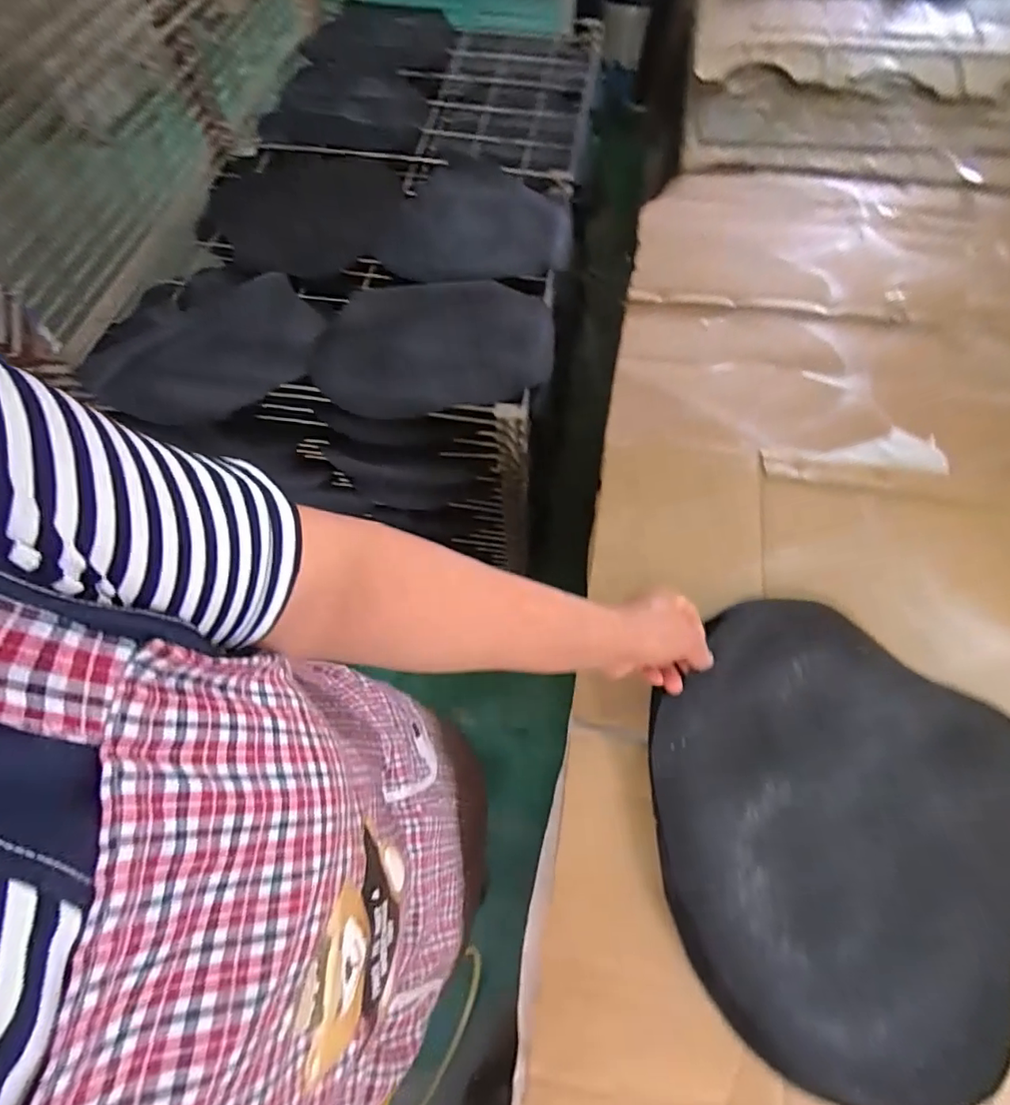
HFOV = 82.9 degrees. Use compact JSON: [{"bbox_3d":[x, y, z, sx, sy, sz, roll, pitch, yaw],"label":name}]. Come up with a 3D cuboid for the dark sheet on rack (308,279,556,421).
[{"bbox_3d":[-0.103,-0.306,0.829,0.344,0.014,0.238,-11,62,-3],"label":"dark sheet on rack"}]

